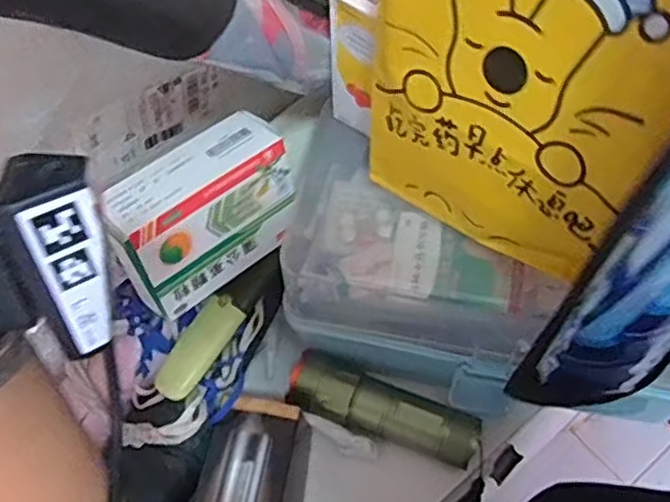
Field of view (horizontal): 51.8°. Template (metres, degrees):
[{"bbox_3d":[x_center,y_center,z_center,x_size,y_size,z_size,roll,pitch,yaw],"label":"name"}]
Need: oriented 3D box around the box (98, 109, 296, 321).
[{"bbox_3d":[-0.099,-0.025,0.533,0.145,0.106,0.057,-37,52,-20],"label":"box"}]

